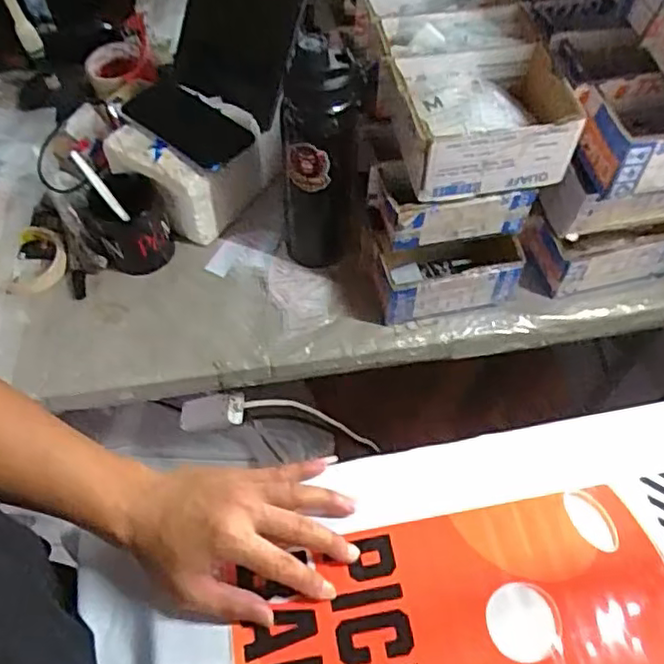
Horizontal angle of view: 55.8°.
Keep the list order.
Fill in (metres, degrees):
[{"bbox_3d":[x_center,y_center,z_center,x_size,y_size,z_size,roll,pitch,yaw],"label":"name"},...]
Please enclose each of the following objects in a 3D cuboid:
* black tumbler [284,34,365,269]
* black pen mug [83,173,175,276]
[{"bbox_3d":[-0.011,-0.185,0.701,0.087,0.271,0.090,0,57,-1],"label":"black tumbler"},{"bbox_3d":[-0.252,-0.133,0.768,0.094,0.091,0.096,1,57,-1],"label":"black pen mug"}]

